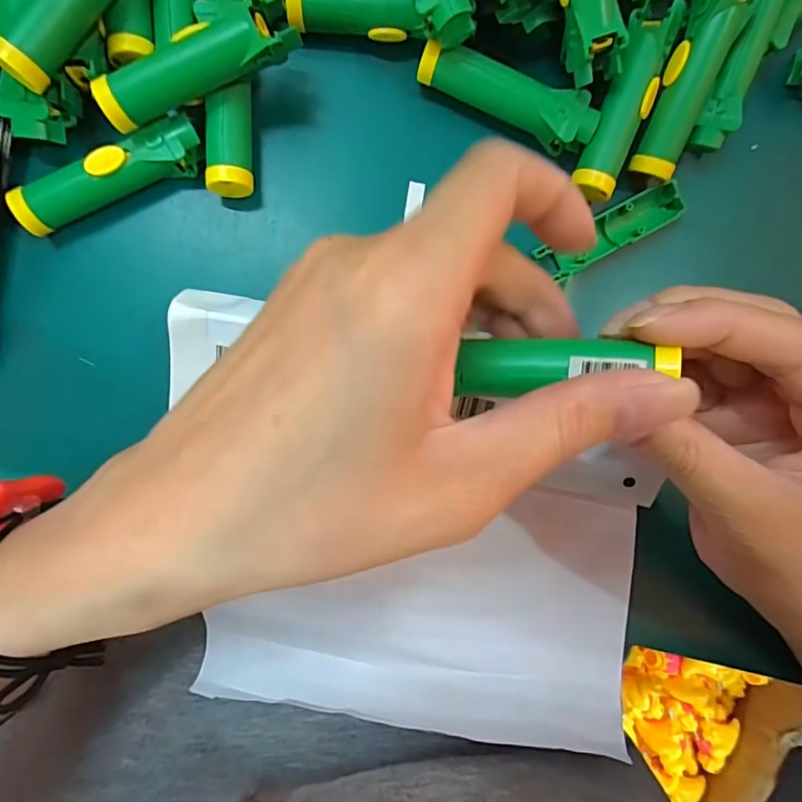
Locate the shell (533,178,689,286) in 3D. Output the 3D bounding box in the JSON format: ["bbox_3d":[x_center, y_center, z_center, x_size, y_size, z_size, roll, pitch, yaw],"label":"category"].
[{"bbox_3d":[0.098,-0.078,0.236,0.074,0.010,0.019,-29,94,-3],"label":"shell"}]

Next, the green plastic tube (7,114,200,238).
[{"bbox_3d":[-0.123,-0.095,0.213,0.079,0.017,0.017,-26,93,-3],"label":"green plastic tube"}]

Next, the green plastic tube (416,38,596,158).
[{"bbox_3d":[0.046,-0.132,0.223,0.079,0.016,0.020,16,90,-5],"label":"green plastic tube"}]

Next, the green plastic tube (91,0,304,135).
[{"bbox_3d":[-0.079,-0.131,0.198,0.078,0.024,0.016,-24,93,-3],"label":"green plastic tube"}]

